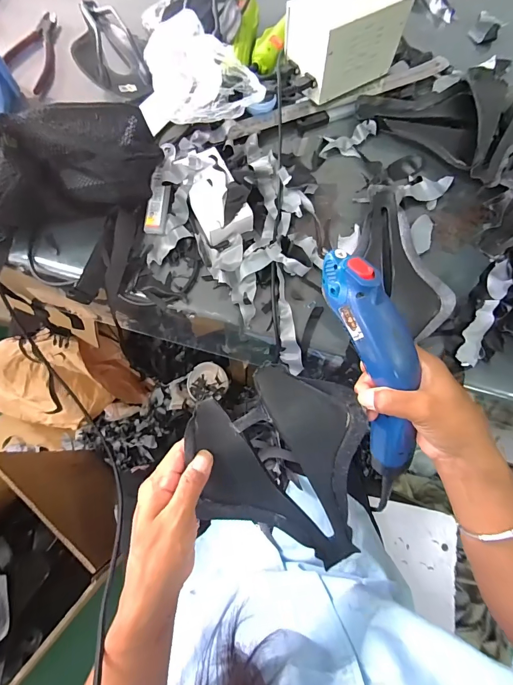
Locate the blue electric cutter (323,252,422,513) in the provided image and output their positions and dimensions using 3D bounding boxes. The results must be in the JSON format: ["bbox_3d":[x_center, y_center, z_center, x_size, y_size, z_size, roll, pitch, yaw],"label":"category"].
[{"bbox_3d":[0.112,0.039,0.314,0.047,0.051,0.244,-20,108,-8],"label":"blue electric cutter"}]

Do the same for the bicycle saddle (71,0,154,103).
[{"bbox_3d":[-0.222,-0.461,0.535,0.094,0.051,0.213,-9,74,-5],"label":"bicycle saddle"}]

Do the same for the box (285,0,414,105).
[{"bbox_3d":[0.127,-0.437,0.506,0.152,0.105,0.096,-32,77,-11],"label":"box"}]

